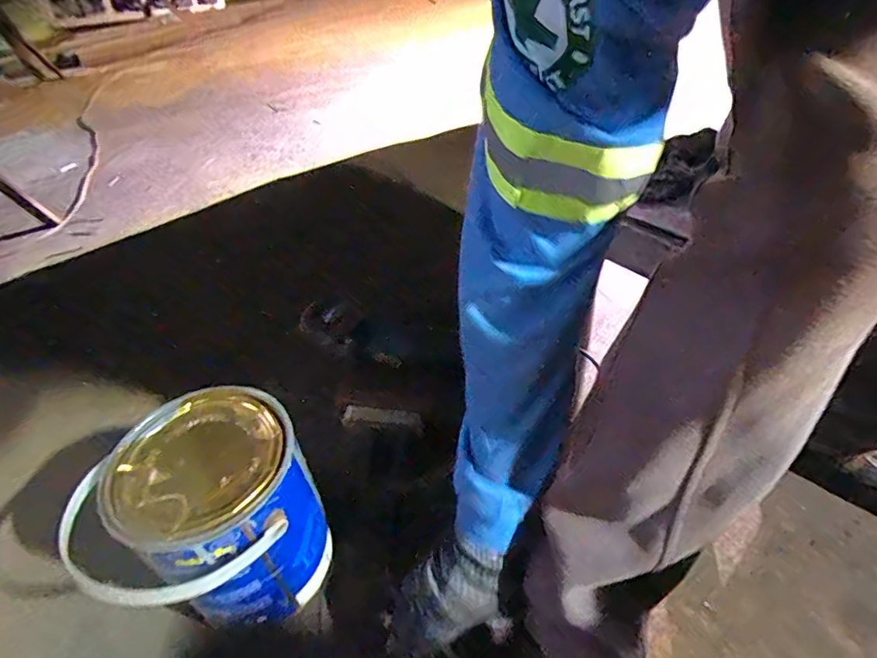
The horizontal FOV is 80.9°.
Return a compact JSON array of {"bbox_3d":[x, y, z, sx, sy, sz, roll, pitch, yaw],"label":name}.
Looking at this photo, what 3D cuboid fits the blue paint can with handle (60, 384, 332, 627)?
[{"bbox_3d":[-0.210,0.202,0.512,0.178,0.207,0.178,-2,43,2],"label":"blue paint can with handle"}]

